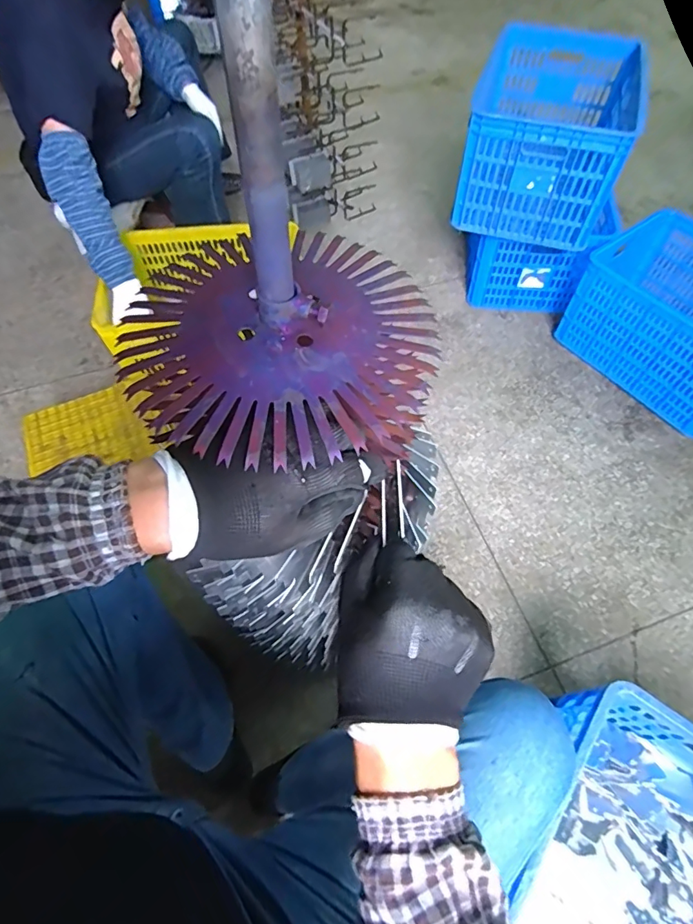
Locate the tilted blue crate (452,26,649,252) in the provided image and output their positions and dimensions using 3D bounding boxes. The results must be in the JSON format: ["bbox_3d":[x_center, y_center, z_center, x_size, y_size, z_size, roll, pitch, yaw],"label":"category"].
[{"bbox_3d":[0.451,-0.745,1.092,0.318,0.254,0.390,16,62,9],"label":"tilted blue crate"}]

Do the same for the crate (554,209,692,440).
[{"bbox_3d":[0.803,-0.341,1.141,0.296,0.256,0.446,-33,66,-16],"label":"crate"}]

